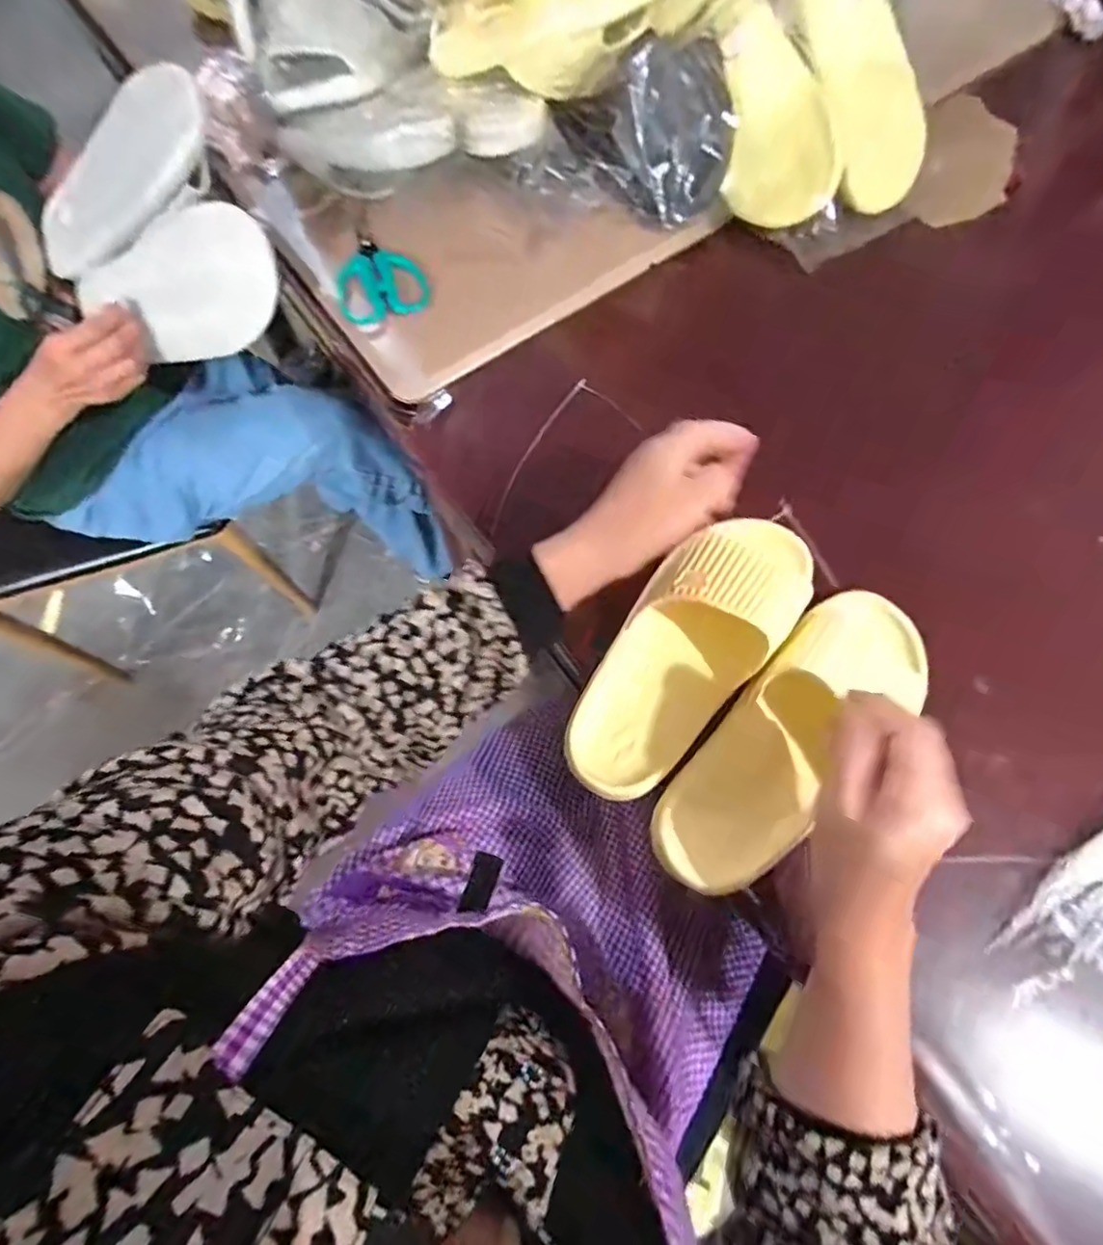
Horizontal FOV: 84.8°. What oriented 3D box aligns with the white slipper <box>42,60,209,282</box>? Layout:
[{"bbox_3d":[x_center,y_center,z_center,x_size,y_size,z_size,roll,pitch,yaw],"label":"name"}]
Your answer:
[{"bbox_3d":[-0.409,-0.402,0.573,0.277,0.038,0.097,-12,101,31],"label":"white slipper"}]

